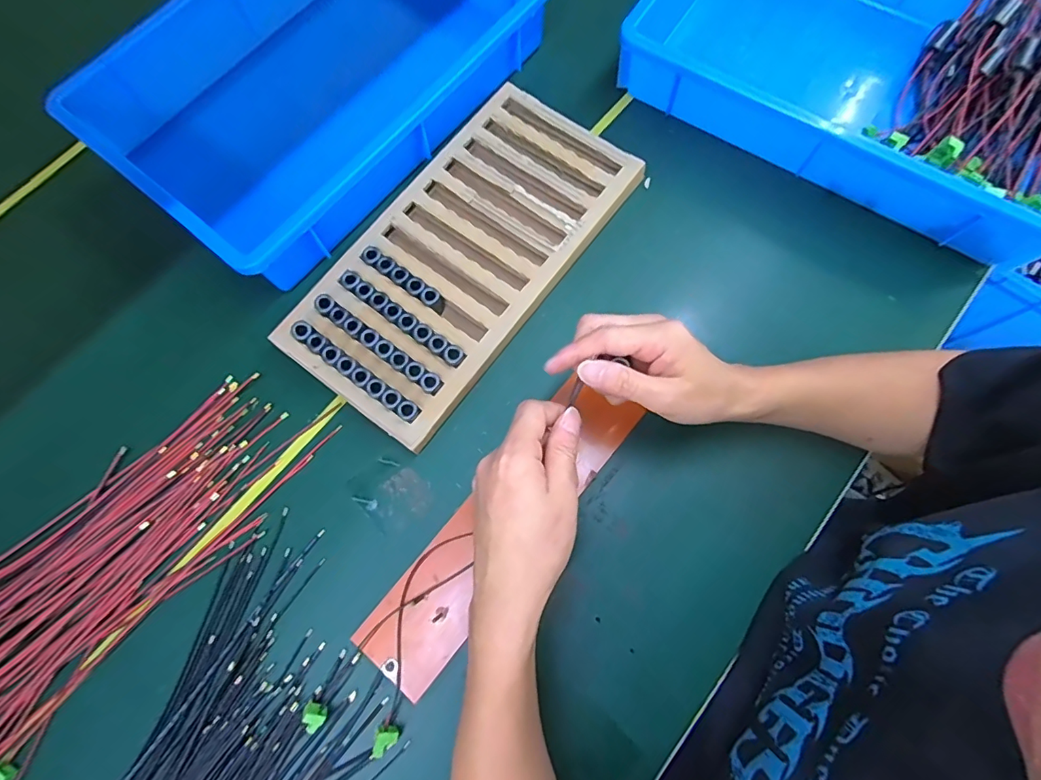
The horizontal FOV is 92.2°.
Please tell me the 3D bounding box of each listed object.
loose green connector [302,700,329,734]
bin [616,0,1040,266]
[{"bbox_3d":[-0.157,0.251,0.385,0.015,0.016,0.022,-14,72,-3],"label":"loose green connector"},{"bbox_3d":[0.354,-0.336,0.506,0.429,0.111,0.278,31,77,9],"label":"bin"}]

